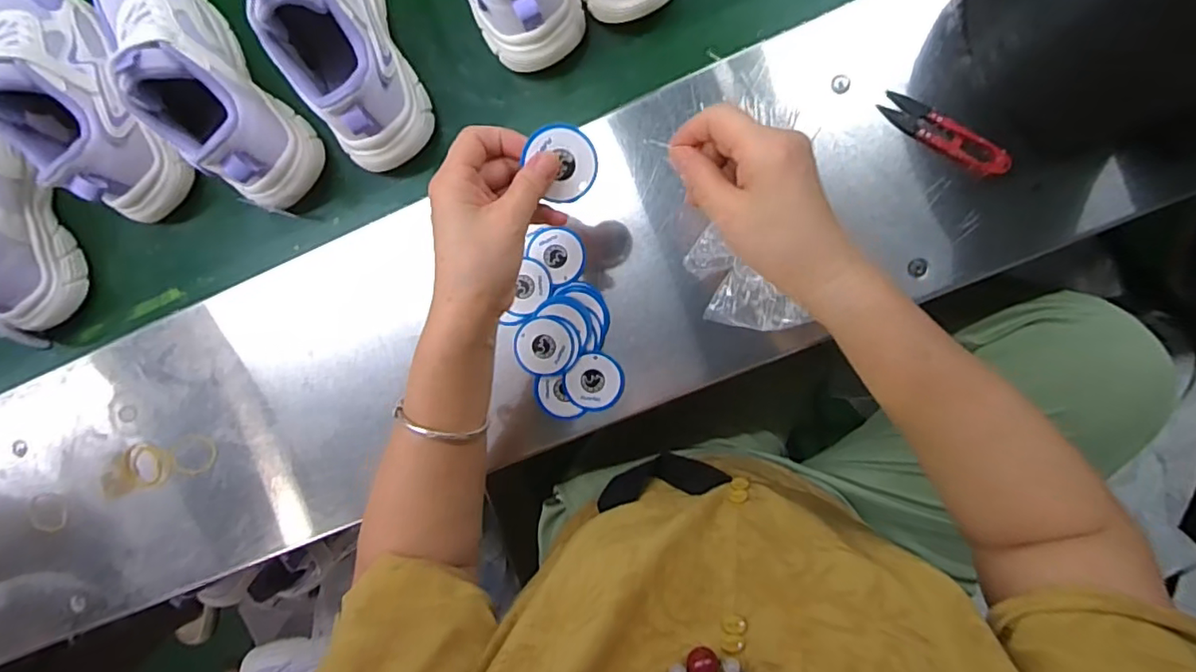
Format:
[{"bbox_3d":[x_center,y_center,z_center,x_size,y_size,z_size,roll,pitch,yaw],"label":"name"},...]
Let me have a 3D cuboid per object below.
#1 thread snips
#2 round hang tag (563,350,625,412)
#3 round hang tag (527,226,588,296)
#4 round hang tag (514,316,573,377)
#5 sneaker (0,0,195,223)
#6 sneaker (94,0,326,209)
[{"bbox_3d":[0.263,-0.153,0.443,0.100,0.019,0.027,32,97,3],"label":"thread snips"},{"bbox_3d":[-0.003,0.038,0.478,0.048,0.004,0.048,4,97,-2],"label":"round hang tag"},{"bbox_3d":[-0.032,-0.067,0.480,0.043,0.005,0.049,-41,89,7],"label":"round hang tag"},{"bbox_3d":[-0.044,0.008,0.474,0.046,0.004,0.047,0,96,3],"label":"round hang tag"},{"bbox_3d":[-0.454,-0.212,0.494,0.082,0.116,0.240,-33,89,6],"label":"sneaker"},{"bbox_3d":[-0.334,-0.212,0.478,0.084,0.117,0.243,-41,88,6],"label":"sneaker"}]

